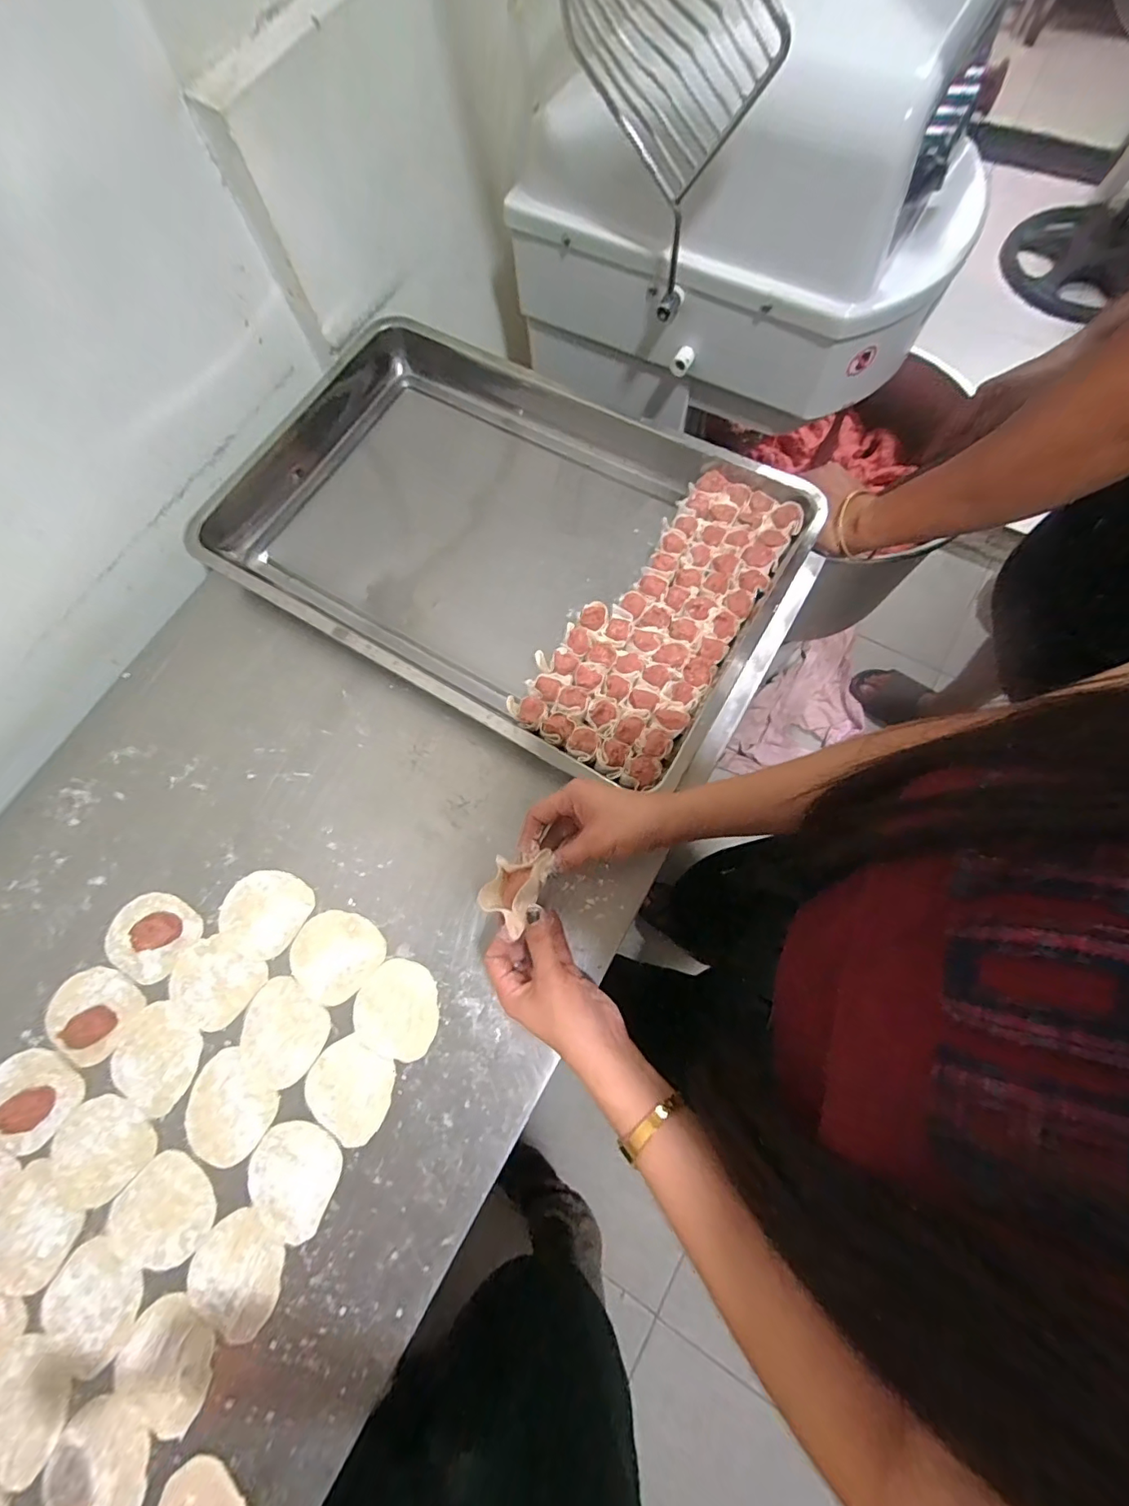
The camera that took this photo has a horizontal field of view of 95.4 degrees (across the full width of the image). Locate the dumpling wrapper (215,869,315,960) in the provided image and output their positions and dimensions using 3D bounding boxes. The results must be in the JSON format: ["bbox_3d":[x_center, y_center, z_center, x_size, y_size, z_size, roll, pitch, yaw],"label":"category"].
[{"bbox_3d":[-0.283,0.150,0.485,0.079,0.004,0.079,-2,74,5],"label":"dumpling wrapper"}]

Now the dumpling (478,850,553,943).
[{"bbox_3d":[-0.040,0.103,0.410,0.045,0.022,0.064,23,75,9],"label":"dumpling"}]

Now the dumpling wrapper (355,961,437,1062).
[{"bbox_3d":[-0.148,0.227,0.457,0.075,0.004,0.076,-1,72,2],"label":"dumpling wrapper"}]

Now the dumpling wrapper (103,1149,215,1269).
[{"bbox_3d":[-0.330,0.379,0.421,0.076,0.004,0.084,39,81,15],"label":"dumpling wrapper"}]

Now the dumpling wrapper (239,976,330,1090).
[{"bbox_3d":[-0.253,0.250,0.457,0.078,0.004,0.076,-1,72,2],"label":"dumpling wrapper"}]

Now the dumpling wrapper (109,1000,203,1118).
[{"bbox_3d":[-0.361,0.269,0.454,0.078,0.004,0.071,31,76,11],"label":"dumpling wrapper"}]

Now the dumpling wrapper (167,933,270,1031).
[{"bbox_3d":[-0.321,0.210,0.467,0.082,0.004,0.069,24,75,9],"label":"dumpling wrapper"}]

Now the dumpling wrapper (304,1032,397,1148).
[{"bbox_3d":[-0.183,0.286,0.438,0.073,0.004,0.069,24,75,9],"label":"dumpling wrapper"}]

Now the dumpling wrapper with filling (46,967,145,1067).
[{"bbox_3d":[-0.429,0.234,0.463,0.077,0.009,0.072,-1,72,2],"label":"dumpling wrapper with filling"}]

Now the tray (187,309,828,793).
[{"bbox_3d":[-0.079,-0.241,0.569,0.631,0.059,0.392,31,76,11],"label":"tray"}]

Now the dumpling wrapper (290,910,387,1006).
[{"bbox_3d":[-0.211,0.185,0.473,0.076,0.004,0.078,-1,72,2],"label":"dumpling wrapper"}]

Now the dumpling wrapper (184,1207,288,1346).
[{"bbox_3d":[-0.260,0.414,0.408,0.074,0.004,0.073,-1,72,2],"label":"dumpling wrapper"}]

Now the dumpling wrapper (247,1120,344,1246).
[{"bbox_3d":[-0.224,0.348,0.422,0.073,0.004,0.075,21,74,8],"label":"dumpling wrapper"}]

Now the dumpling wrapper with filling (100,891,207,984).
[{"bbox_3d":[-0.389,0.168,0.473,0.079,0.022,0.076,32,76,11],"label":"dumpling wrapper with filling"}]

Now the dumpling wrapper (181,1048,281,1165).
[{"bbox_3d":[-0.291,0.306,0.439,0.076,0.004,0.071,36,77,12],"label":"dumpling wrapper"}]

